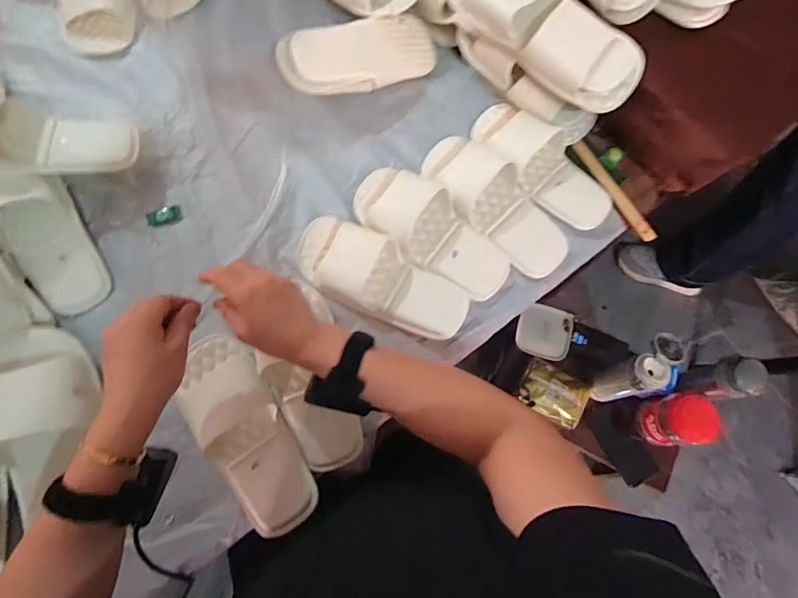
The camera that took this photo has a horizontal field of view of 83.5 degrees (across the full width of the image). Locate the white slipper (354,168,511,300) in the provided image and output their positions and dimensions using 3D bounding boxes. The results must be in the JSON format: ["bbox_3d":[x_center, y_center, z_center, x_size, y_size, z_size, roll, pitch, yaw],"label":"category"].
[{"bbox_3d":[0.040,-0.099,0.590,0.235,0.063,0.098,41,76,11],"label":"white slipper"}]

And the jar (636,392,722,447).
[{"bbox_3d":[0.542,0.237,0.873,0.089,0.122,0.092,0,72,-1],"label":"jar"}]

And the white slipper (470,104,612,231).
[{"bbox_3d":[0.201,-0.194,0.635,0.103,0.051,0.234,-38,77,-12],"label":"white slipper"}]

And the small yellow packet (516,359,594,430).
[{"bbox_3d":[0.319,0.194,0.915,0.131,0.028,0.107,31,74,8],"label":"small yellow packet"}]

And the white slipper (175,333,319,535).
[{"bbox_3d":[-0.182,0.151,0.512,0.095,0.047,0.239,-30,75,-10],"label":"white slipper"}]

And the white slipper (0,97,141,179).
[{"bbox_3d":[-0.473,-0.198,0.579,0.231,0.063,0.110,-17,72,-35],"label":"white slipper"}]

